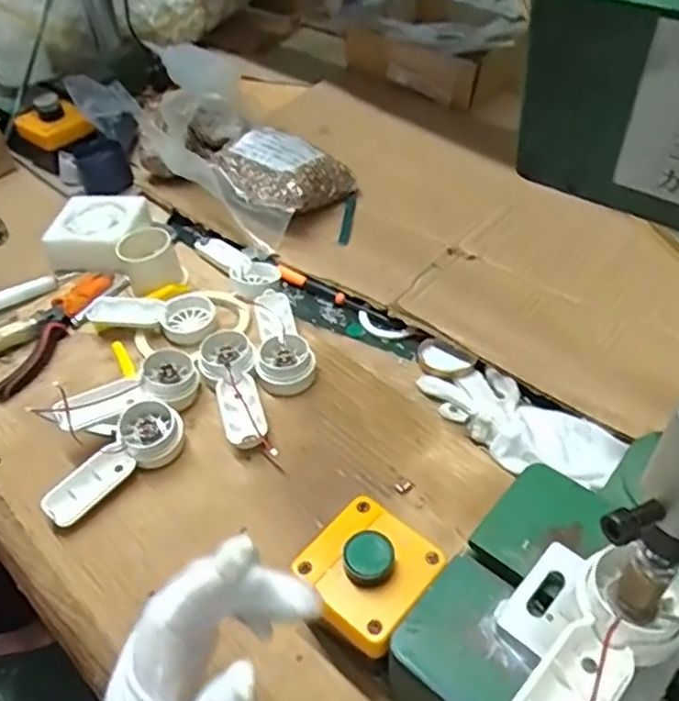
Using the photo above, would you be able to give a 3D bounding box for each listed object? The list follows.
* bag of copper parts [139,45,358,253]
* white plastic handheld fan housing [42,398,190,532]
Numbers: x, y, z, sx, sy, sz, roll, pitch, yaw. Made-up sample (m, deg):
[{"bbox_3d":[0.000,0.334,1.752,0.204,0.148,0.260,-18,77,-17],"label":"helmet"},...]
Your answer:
[{"bbox_3d":[-0.106,-0.209,0.704,0.215,0.098,0.149,33,55,31],"label":"bag of copper parts"},{"bbox_3d":[-0.167,0.081,0.488,0.109,0.028,0.040,-31,51,-27],"label":"white plastic handheld fan housing"}]

